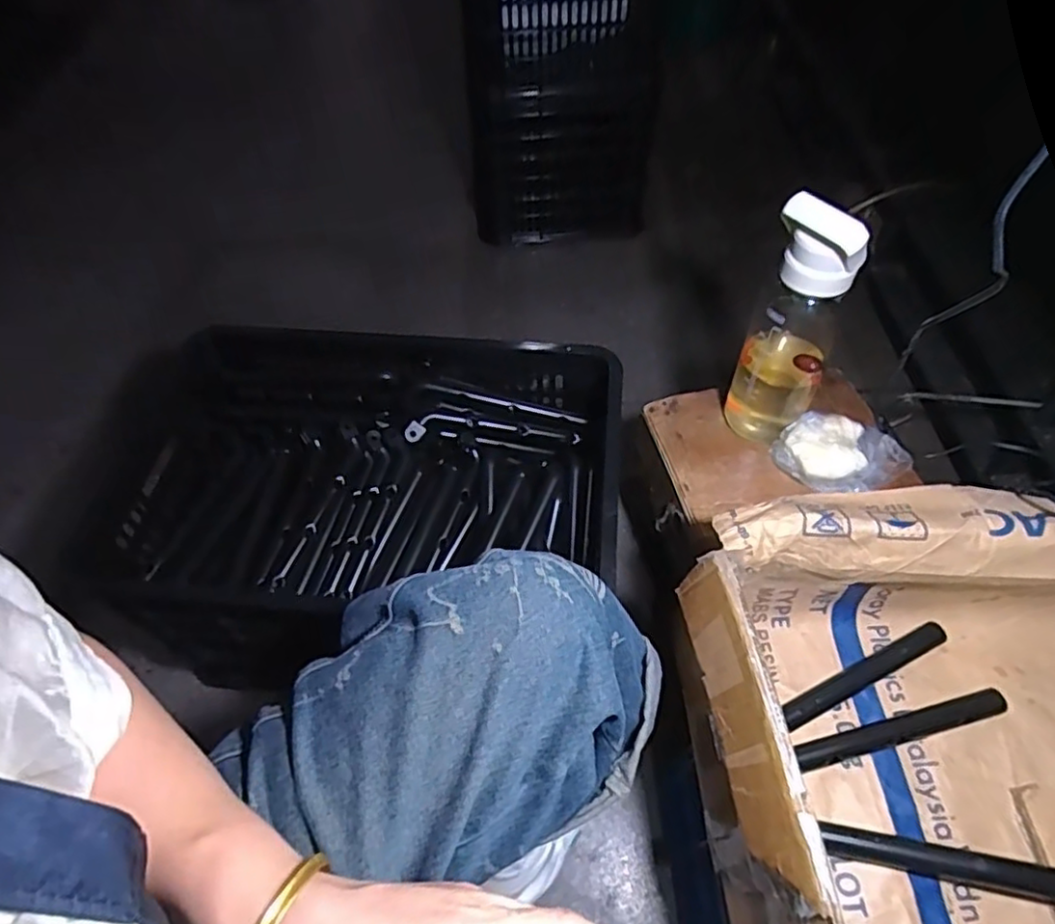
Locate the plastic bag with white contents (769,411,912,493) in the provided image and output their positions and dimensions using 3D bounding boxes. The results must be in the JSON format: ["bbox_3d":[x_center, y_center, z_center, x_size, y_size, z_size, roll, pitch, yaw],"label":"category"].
[{"bbox_3d":[0.354,-0.011,0.727,0.139,0.050,0.094,-16,56,-8],"label":"plastic bag with white contents"}]

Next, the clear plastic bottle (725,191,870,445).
[{"bbox_3d":[0.276,-0.124,0.690,0.089,0.312,0.069,27,60,20],"label":"clear plastic bottle"}]

